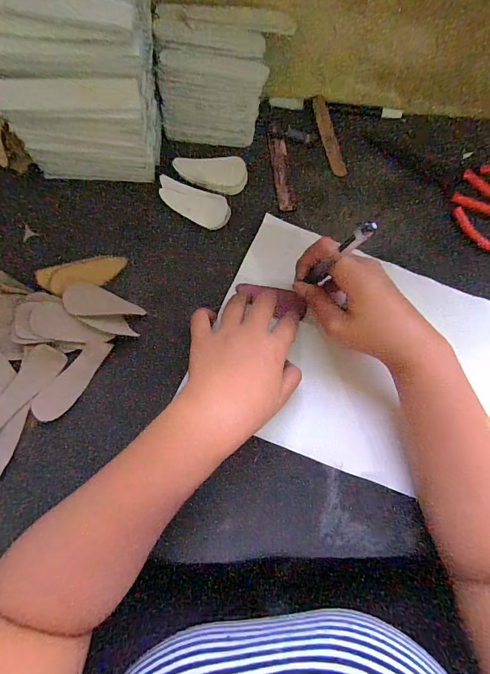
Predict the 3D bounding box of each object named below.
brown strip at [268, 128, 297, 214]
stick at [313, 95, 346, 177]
[{"bbox_3d":[0.039,-0.177,0.380,0.019,0.004,0.090,-7,80,-7],"label":"brown strip"},{"bbox_3d":[0.092,-0.216,0.384,0.017,0.006,0.088,-15,90,-6],"label":"stick"}]

